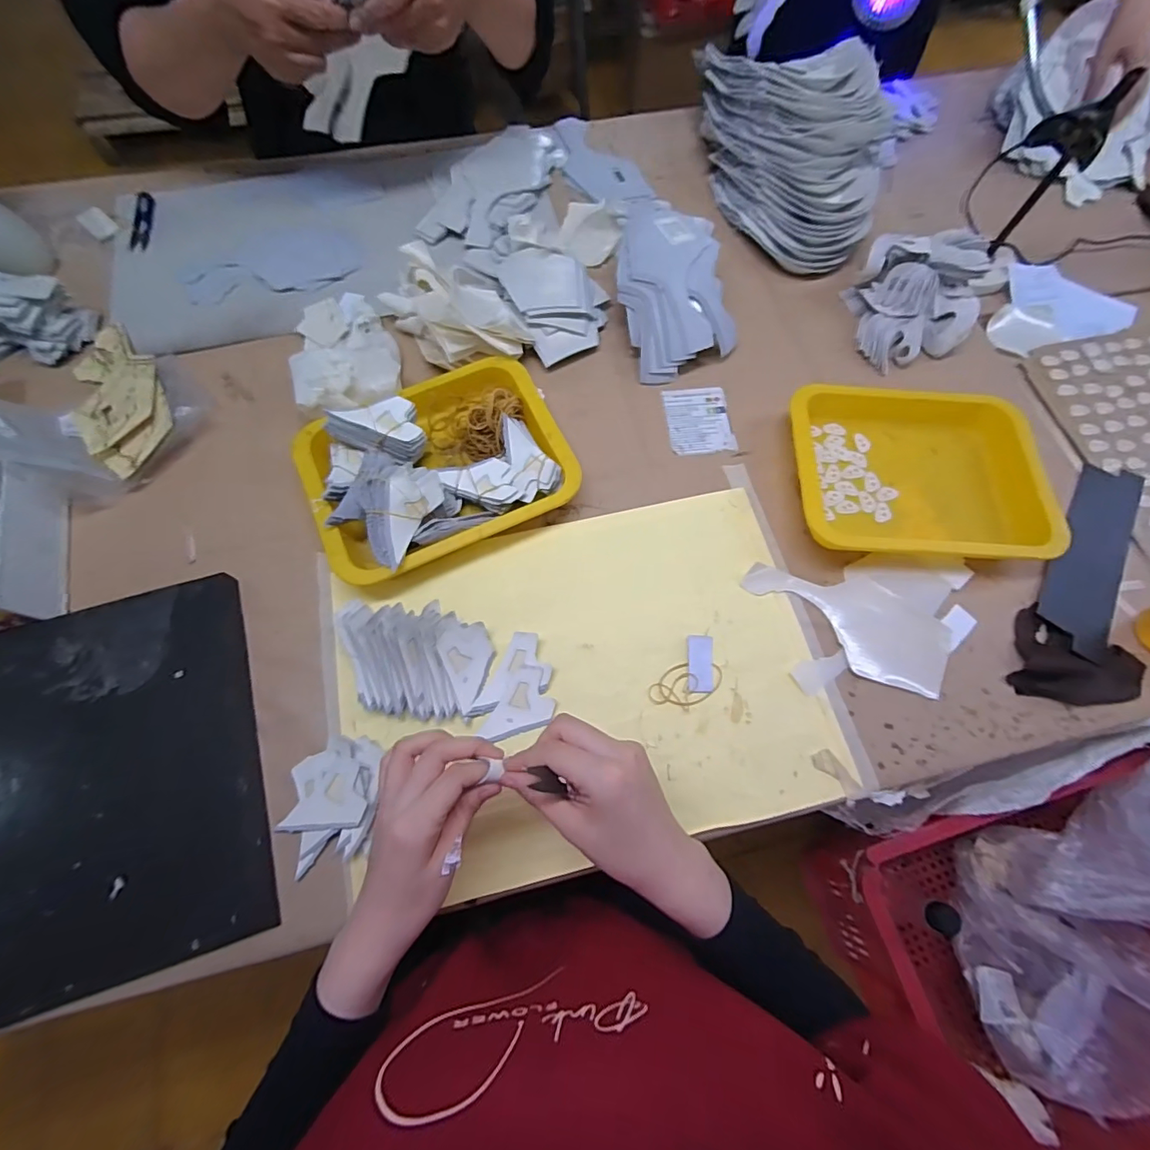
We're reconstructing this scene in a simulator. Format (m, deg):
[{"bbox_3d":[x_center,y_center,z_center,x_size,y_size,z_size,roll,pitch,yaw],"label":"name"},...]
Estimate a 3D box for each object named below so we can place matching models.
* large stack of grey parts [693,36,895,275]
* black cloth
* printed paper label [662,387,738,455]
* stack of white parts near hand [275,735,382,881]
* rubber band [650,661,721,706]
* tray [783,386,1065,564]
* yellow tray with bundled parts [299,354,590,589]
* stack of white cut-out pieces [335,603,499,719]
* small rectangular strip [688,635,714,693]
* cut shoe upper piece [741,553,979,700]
[{"bbox_3d":[0.299,-0.577,0.678,0.210,0.097,0.346,-7,71,-3],"label":"large stack of grey parts"},{"bbox_3d":[0.488,0.091,0.492,0.114,0.025,0.088,24,71,7],"label":"black cloth"},{"bbox_3d":[0.143,-0.179,0.586,0.075,0.004,0.085,-7,70,-4],"label":"printed paper label"},{"bbox_3d":[-0.205,0.192,0.430,0.075,0.029,0.102,5,70,1],"label":"stack of white parts near hand"},{"bbox_3d":[0.105,0.103,0.477,0.069,0.004,0.039,1,70,-1],"label":"rubber band"},{"bbox_3d":[0.358,-0.110,0.541,0.258,0.046,0.194,5,70,1],"label":"tray"},{"bbox_3d":[-0.141,-0.115,0.518,0.256,0.069,0.197,-26,72,-10],"label":"yellow tray with bundled parts"},{"bbox_3d":[-0.149,0.076,0.461,0.137,0.047,0.096,9,70,3],"label":"stack of white cut-out pieces"},{"bbox_3d":[0.120,0.084,0.481,0.024,0.004,0.054,3,70,0],"label":"small rectangular strip"},{"bbox_3d":[0.287,0.044,0.498,0.215,0.018,0.136,2,70,-1],"label":"cut shoe upper piece"}]

